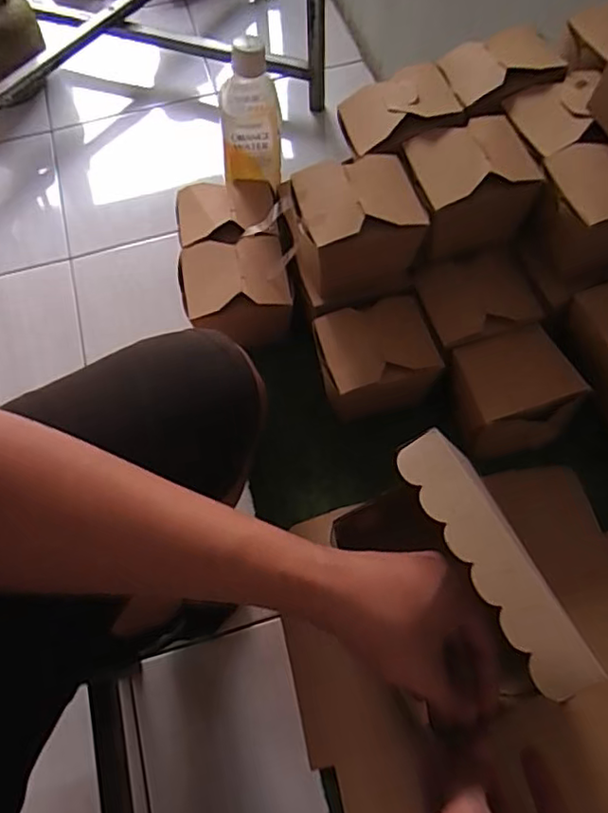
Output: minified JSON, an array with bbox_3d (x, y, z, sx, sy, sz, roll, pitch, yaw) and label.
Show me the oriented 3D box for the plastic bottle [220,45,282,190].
[{"bbox_3d":[-0.053,-0.286,0.578,0.059,0.137,0.069,-2,65,0],"label":"plastic bottle"}]

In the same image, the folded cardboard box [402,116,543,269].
[{"bbox_3d":[0.138,-0.188,0.520,0.098,0.078,0.084,-16,66,-6],"label":"folded cardboard box"}]

